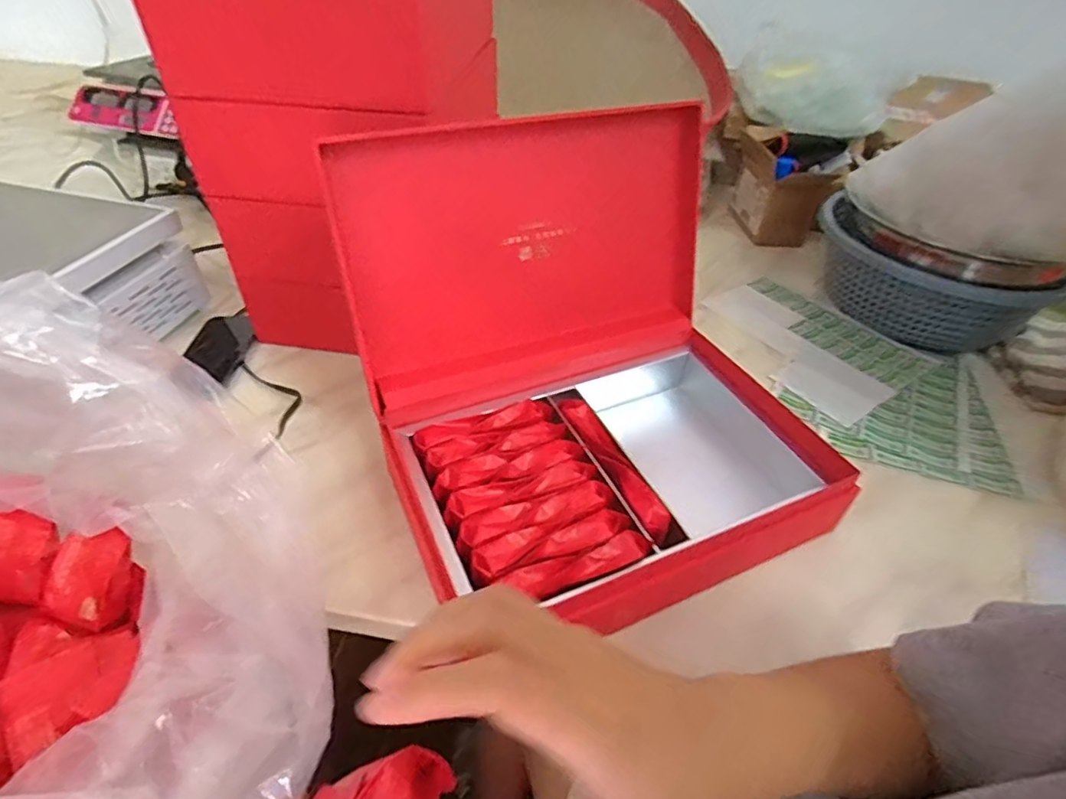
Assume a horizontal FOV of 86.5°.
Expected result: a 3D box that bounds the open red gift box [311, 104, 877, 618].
[{"bbox_3d":[0.047,-0.033,0.504,0.352,0.279,0.357,-14,46,-19],"label":"open red gift box"}]

